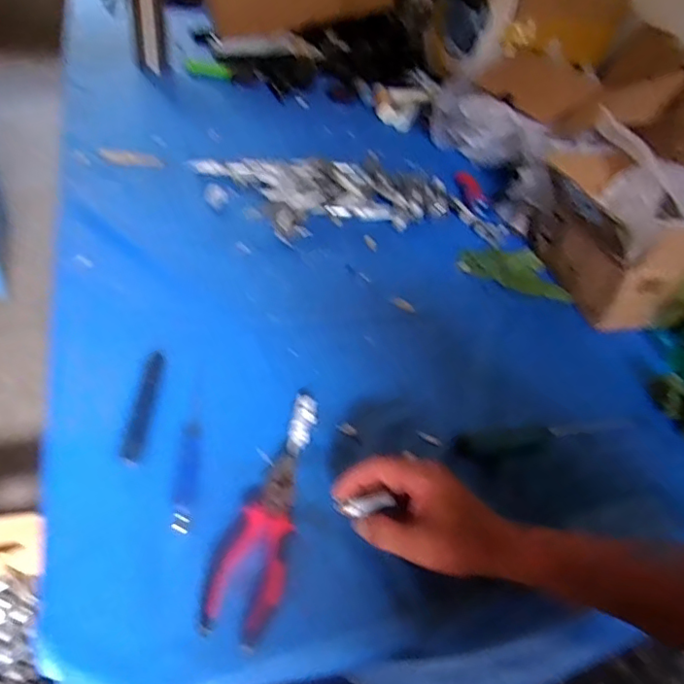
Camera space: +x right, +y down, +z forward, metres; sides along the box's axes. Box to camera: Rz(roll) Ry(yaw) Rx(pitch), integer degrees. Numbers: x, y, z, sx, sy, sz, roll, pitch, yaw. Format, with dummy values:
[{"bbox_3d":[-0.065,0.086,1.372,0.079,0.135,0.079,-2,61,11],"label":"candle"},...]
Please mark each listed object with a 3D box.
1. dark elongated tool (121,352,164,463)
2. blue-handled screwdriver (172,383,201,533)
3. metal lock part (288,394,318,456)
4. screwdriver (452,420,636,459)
[{"bbox_3d":[-0.195,0.061,0.540,0.018,0.009,0.138,4,41,-9],"label":"dark elongated tool"},{"bbox_3d":[-0.141,0.102,0.506,0.017,0.018,0.162,2,42,-11],"label":"blue-handled screwdriver"},{"bbox_3d":[-0.040,0.087,0.549,0.024,0.021,0.070,11,41,-1],"label":"metal lock part"},{"bbox_3d":[0.215,0.099,0.564,0.212,0.022,0.028,-2,42,-15],"label":"screwdriver"}]

